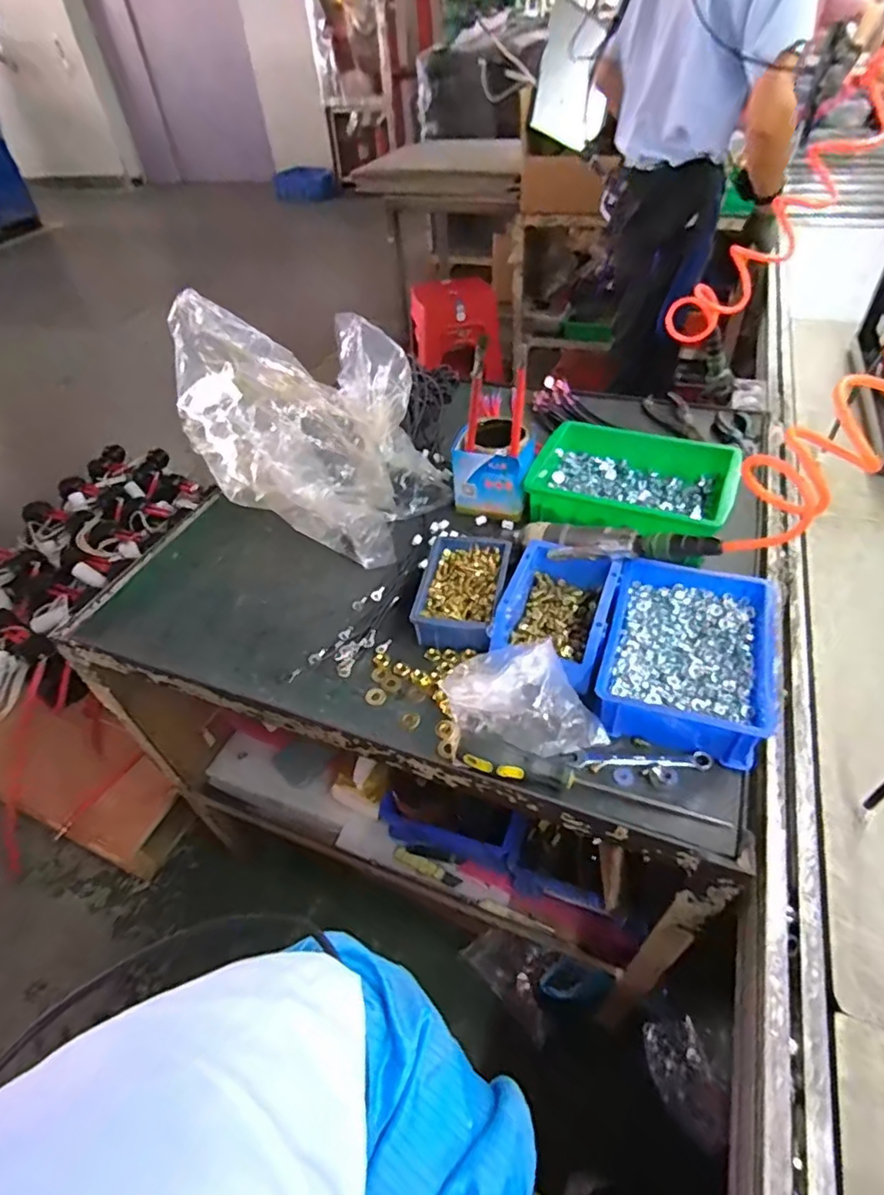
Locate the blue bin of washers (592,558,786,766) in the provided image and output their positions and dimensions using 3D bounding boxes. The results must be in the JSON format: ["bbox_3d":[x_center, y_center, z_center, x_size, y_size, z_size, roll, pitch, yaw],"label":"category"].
[{"bbox_3d":[0.249,0.057,0.597,0.151,0.070,0.202,12,48,17],"label":"blue bin of washers"}]

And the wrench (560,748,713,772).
[{"bbox_3d":[0.181,0.150,0.542,0.131,0.010,0.017,1,45,7],"label":"wrench"}]

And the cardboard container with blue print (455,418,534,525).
[{"bbox_3d":[0.072,-0.176,0.805,0.103,0.108,0.088,8,47,13],"label":"cardboard container with blue print"}]

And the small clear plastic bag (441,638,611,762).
[{"bbox_3d":[0.078,0.092,0.566,0.145,0.076,0.094,-3,45,3],"label":"small clear plastic bag"}]

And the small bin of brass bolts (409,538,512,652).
[{"bbox_3d":[0.026,-0.006,0.685,0.094,0.049,0.154,6,46,12],"label":"small bin of brass bolts"}]

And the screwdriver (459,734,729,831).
[{"bbox_3d":[0.130,0.167,0.524,0.234,0.029,0.030,9,47,15],"label":"screwdriver"}]

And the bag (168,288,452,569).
[{"bbox_3d":[-0.150,-0.219,0.764,0.312,0.259,0.290,-25,48,-19],"label":"bag"}]

